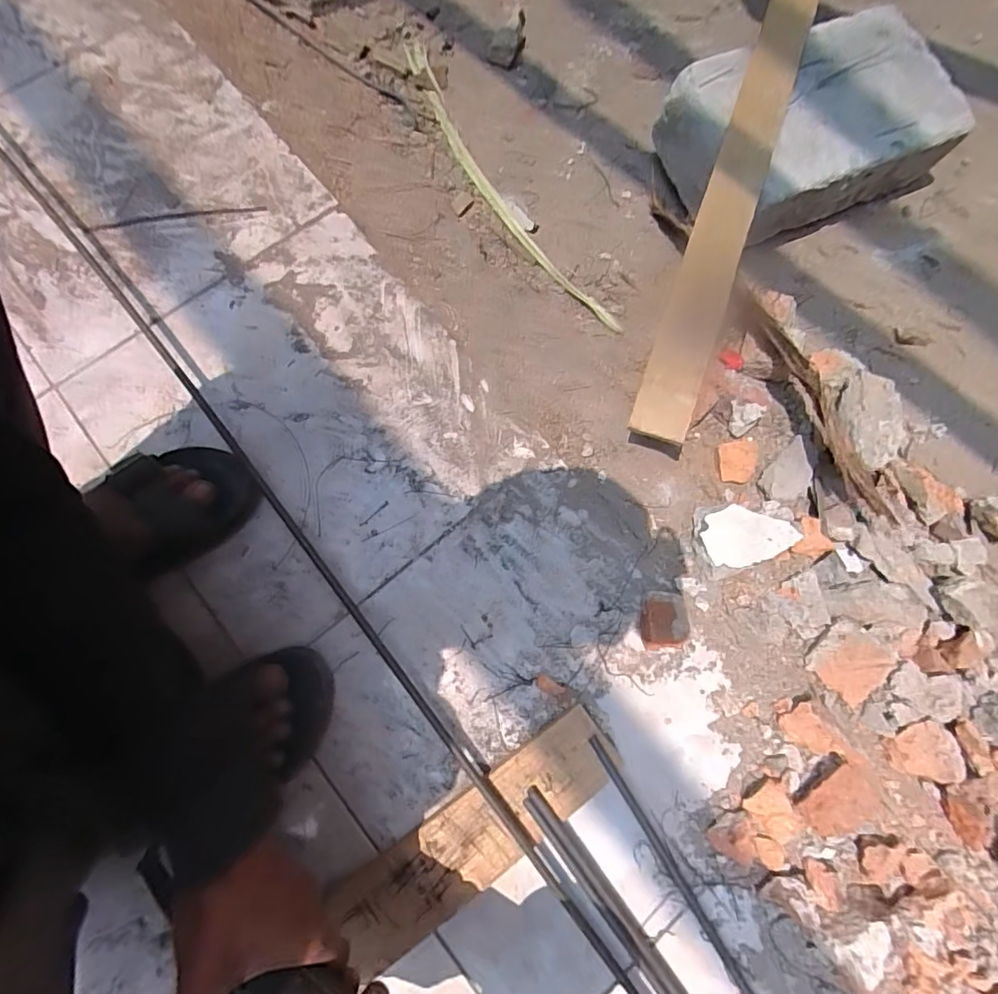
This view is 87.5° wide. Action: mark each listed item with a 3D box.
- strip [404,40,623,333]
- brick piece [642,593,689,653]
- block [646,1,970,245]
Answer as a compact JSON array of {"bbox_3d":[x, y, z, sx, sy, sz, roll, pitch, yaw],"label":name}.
[{"bbox_3d":[-0.006,-0.426,0.703,0.058,0.017,0.537,-30,79,-7],"label":"strip"},{"bbox_3d":[0.159,0.120,0.508,0.044,0.039,0.058,7,76,1],"label":"brick piece"},{"bbox_3d":[0.401,-0.468,0.670,0.342,0.124,0.200,-24,78,-7],"label":"block"}]

